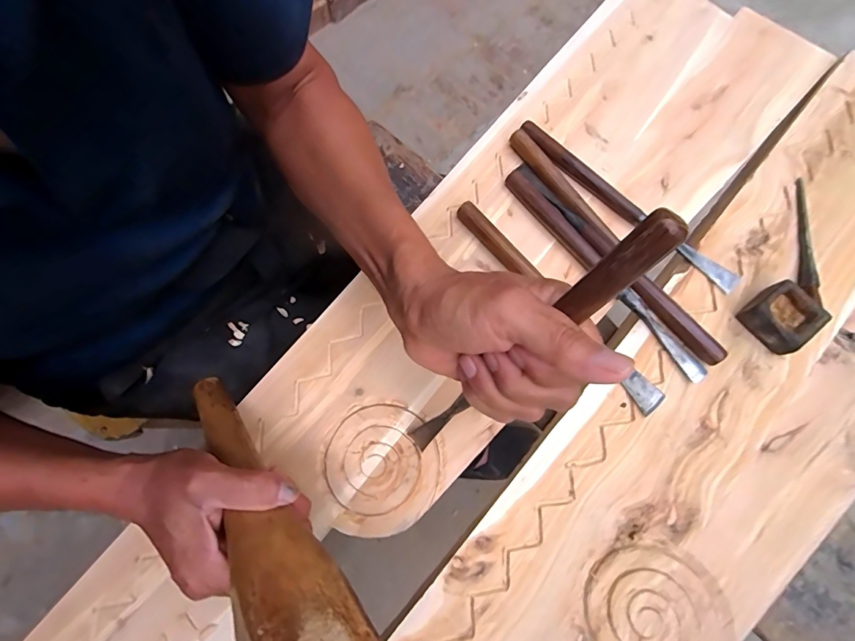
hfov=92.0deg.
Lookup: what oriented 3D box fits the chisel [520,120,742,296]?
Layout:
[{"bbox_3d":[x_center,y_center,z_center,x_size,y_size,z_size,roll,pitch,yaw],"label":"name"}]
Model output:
[{"bbox_3d":[0.192,-0.115,0.407,0.254,0.017,0.020,43,79,13],"label":"chisel"}]

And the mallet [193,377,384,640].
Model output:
[{"bbox_3d":[-0.114,0.135,0.271,0.060,0.045,0.268,-41,50,-10],"label":"mallet"}]

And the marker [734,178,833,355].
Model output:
[{"bbox_3d":[0.343,-0.055,0.377,0.053,0.030,0.183,29,76,10],"label":"marker"}]

